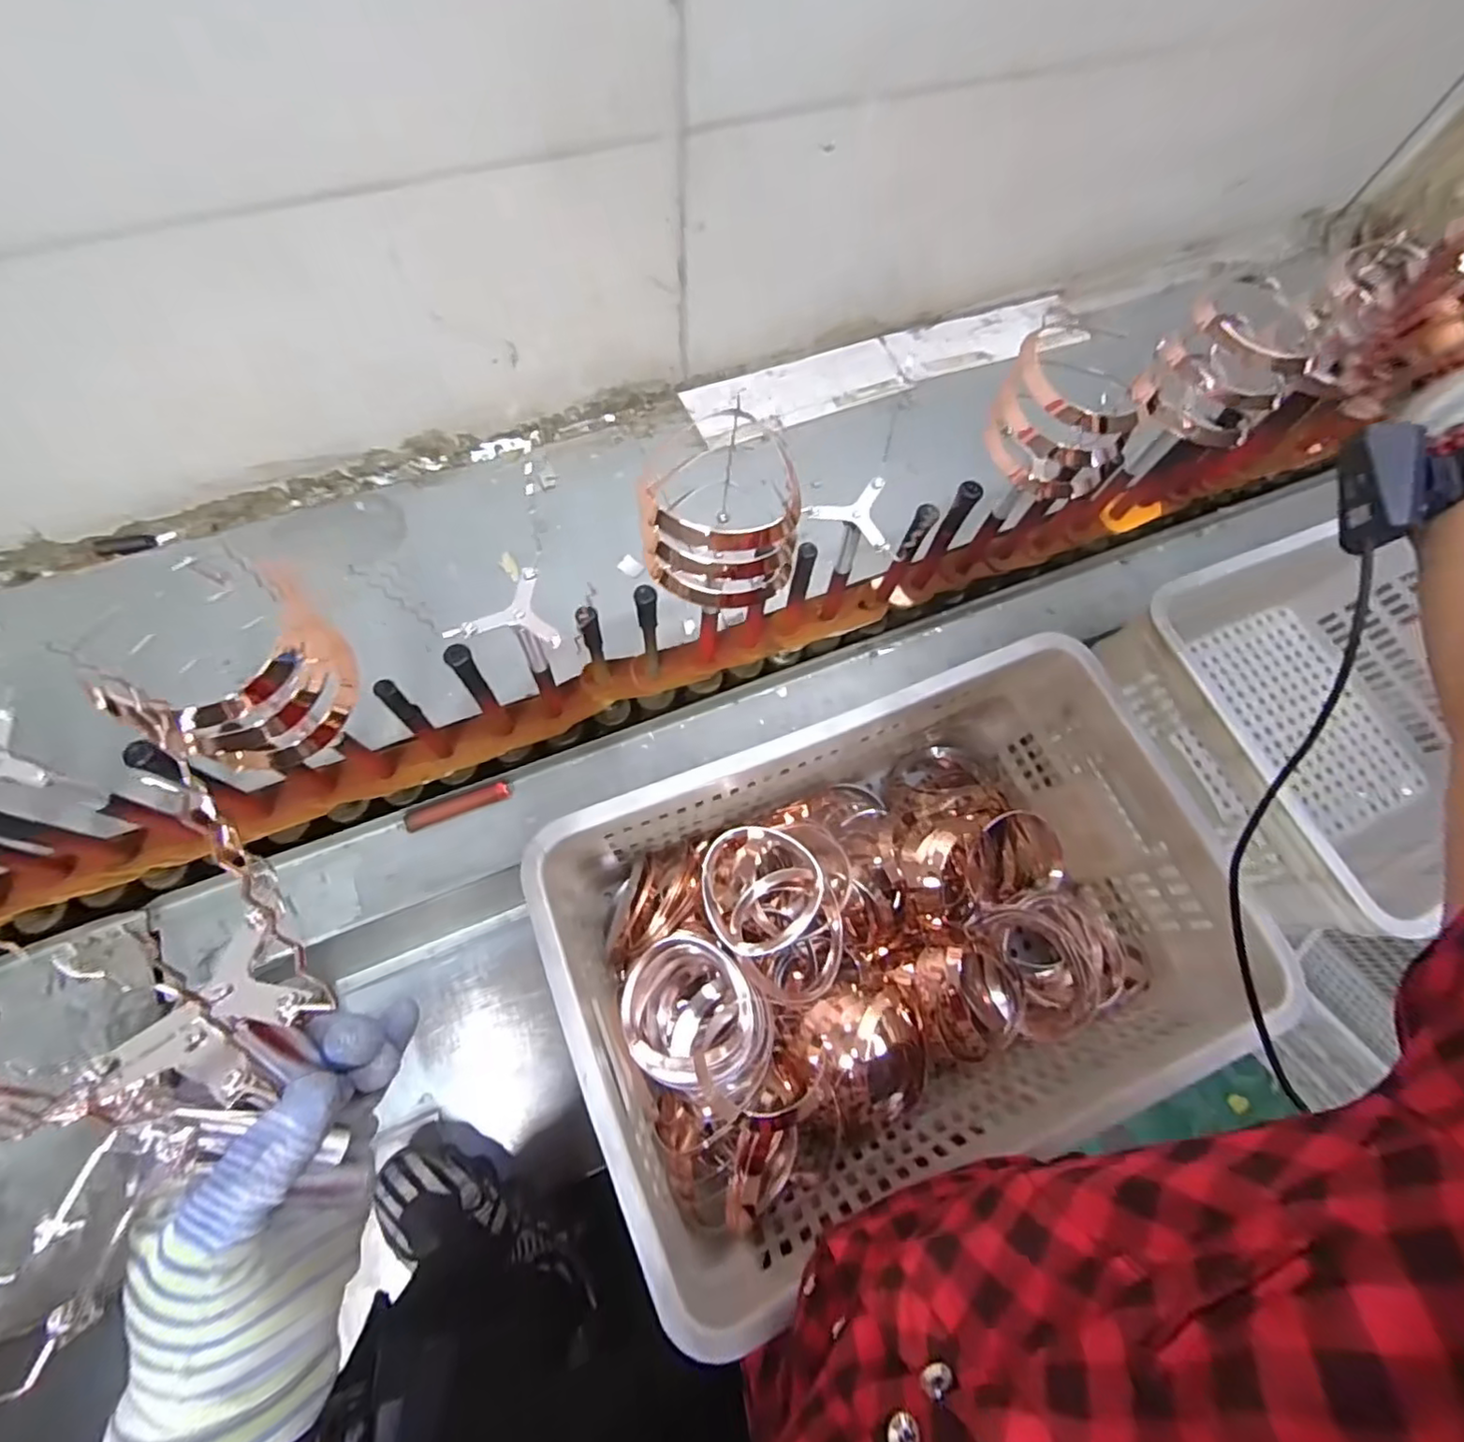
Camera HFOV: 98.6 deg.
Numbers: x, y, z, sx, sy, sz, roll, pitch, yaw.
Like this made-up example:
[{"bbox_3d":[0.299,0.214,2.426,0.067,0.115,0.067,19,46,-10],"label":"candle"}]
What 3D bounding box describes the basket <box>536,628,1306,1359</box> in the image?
[{"bbox_3d":[0.136,0.197,0.592,0.520,0.257,0.345,-20,68,-11],"label":"basket"}]

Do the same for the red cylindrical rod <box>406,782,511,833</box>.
[{"bbox_3d":[-0.256,0.079,0.590,0.091,0.018,0.016,-21,69,-12],"label":"red cylindrical rod"}]

